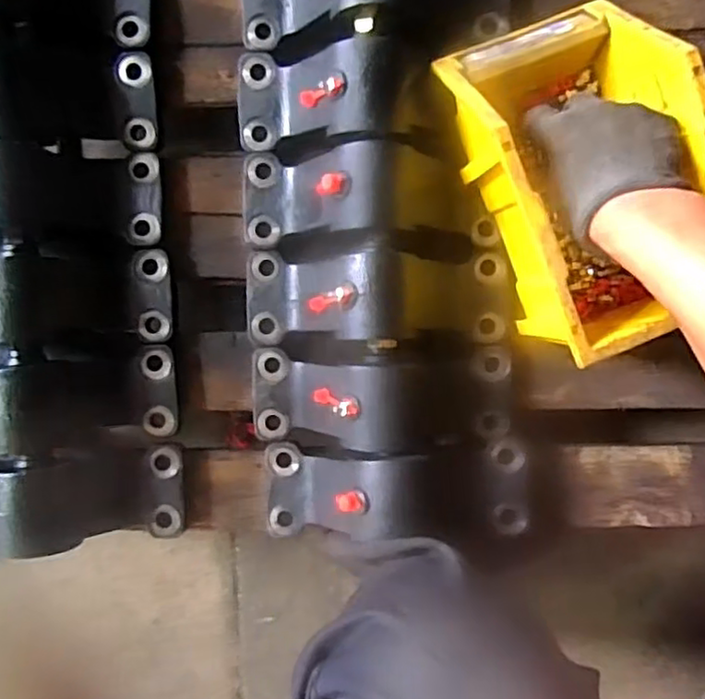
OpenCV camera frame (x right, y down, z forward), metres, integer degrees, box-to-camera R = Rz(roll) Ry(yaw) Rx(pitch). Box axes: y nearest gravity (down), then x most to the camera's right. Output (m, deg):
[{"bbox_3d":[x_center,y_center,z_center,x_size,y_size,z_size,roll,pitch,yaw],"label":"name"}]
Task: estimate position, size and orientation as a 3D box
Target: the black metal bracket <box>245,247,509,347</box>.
[{"bbox_3d":[0.020,-0.040,0.536,0.221,0.061,0.084,-1,94,2],"label":"black metal bracket"}]

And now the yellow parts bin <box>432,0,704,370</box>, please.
[{"bbox_3d":[0.181,-0.137,0.501,0.154,0.114,0.250,-23,93,4],"label":"yellow parts bin"}]

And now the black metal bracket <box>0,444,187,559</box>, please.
[{"bbox_3d":[-0.259,0.129,0.551,0.221,0.071,0.079,-1,94,2],"label":"black metal bracket"}]

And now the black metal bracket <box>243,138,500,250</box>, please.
[{"bbox_3d":[0.011,-0.122,0.529,0.210,0.059,0.093,-1,94,2],"label":"black metal bracket"}]

